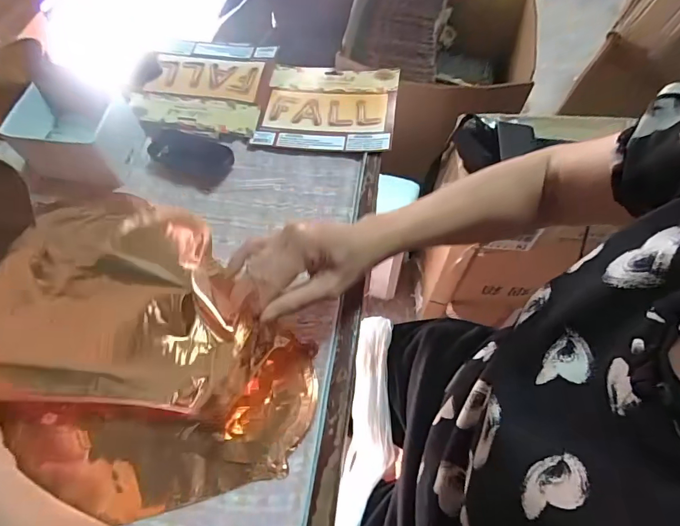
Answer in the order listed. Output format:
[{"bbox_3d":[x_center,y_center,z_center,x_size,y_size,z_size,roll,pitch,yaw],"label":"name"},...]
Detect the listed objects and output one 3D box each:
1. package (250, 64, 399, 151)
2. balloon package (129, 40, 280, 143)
[{"bbox_3d":[-0.016,-0.222,0.583,0.184,0.011,0.155,6,60,5],"label":"package"},{"bbox_3d":[-0.201,-0.256,0.599,0.187,0.027,0.169,7,60,5],"label":"balloon package"}]

